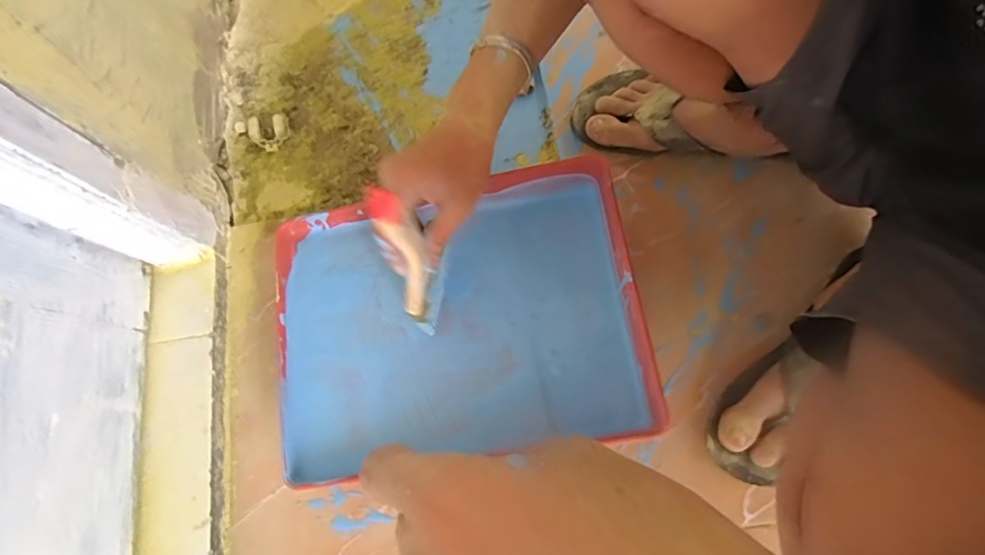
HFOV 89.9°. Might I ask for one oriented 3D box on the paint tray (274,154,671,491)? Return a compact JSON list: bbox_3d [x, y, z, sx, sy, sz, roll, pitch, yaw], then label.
[{"bbox_3d":[-0.038,0.037,0.490,0.355,0.075,0.270,-9,73,-2],"label":"paint tray"}]

